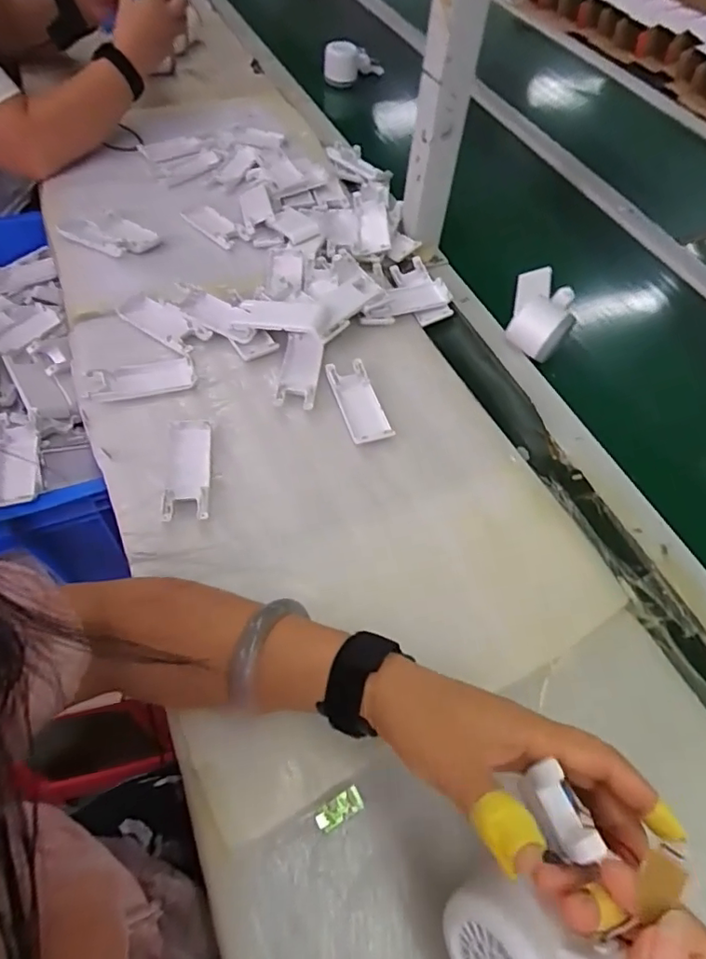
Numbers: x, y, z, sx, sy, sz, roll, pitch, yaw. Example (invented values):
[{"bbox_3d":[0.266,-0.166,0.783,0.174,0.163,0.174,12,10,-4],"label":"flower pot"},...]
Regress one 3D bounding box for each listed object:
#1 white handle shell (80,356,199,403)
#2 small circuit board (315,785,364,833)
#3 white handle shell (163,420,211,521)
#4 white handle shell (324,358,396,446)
[{"bbox_3d":[-0.207,-0.100,0.531,0.098,0.018,0.041,-16,57,-16],"label":"white handle shell"},{"bbox_3d":[-0.009,0.212,0.350,0.031,0.004,0.014,-26,60,-22],"label":"small circuit board"},{"bbox_3d":[-0.145,-0.010,0.480,0.036,0.007,0.102,-3,54,-8],"label":"white handle shell"},{"bbox_3d":[0.006,-0.078,0.542,0.041,0.010,0.102,-12,56,-14],"label":"white handle shell"}]

